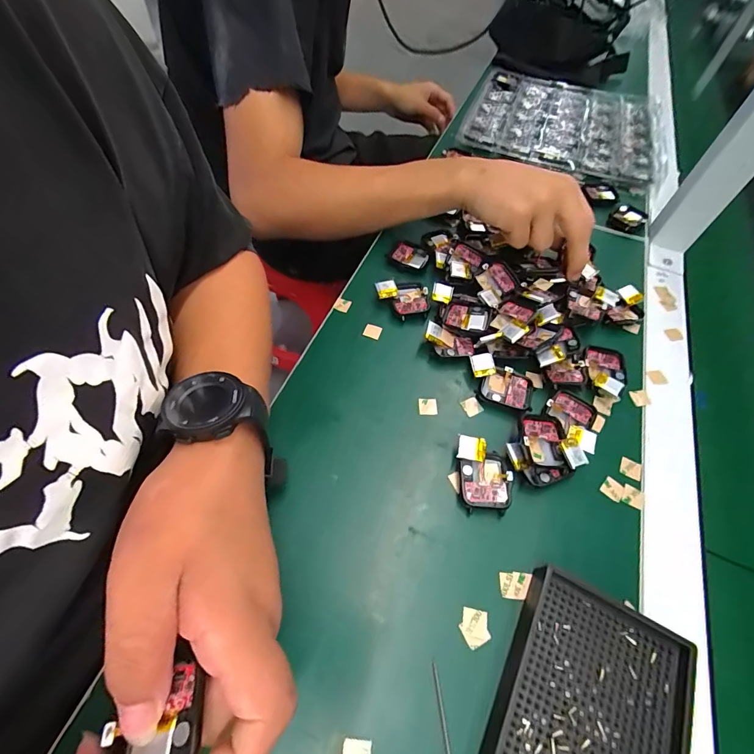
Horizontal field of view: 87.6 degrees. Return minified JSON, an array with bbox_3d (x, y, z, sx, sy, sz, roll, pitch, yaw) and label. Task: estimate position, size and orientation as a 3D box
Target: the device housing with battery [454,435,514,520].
[{"bbox_3d":[0.080,0.074,0.298,0.037,0.016,0.054,2,57,-3],"label":"device housing with battery"}]

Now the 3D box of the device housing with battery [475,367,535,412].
[{"bbox_3d":[0.113,0.011,0.342,0.043,0.011,0.037,24,58,11],"label":"device housing with battery"}]

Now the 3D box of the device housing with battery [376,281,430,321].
[{"bbox_3d":[0.027,-0.077,0.390,0.047,0.016,0.043,-11,59,-12],"label":"device housing with battery"}]

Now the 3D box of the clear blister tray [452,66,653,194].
[{"bbox_3d":[0.275,-0.386,0.598,0.264,0.022,0.265,18,57,7],"label":"clear blister tray"}]

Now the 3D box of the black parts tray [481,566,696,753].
[{"bbox_3d":[0.116,0.195,0.215,0.095,0.024,0.135,26,59,12],"label":"black parts tray"}]

